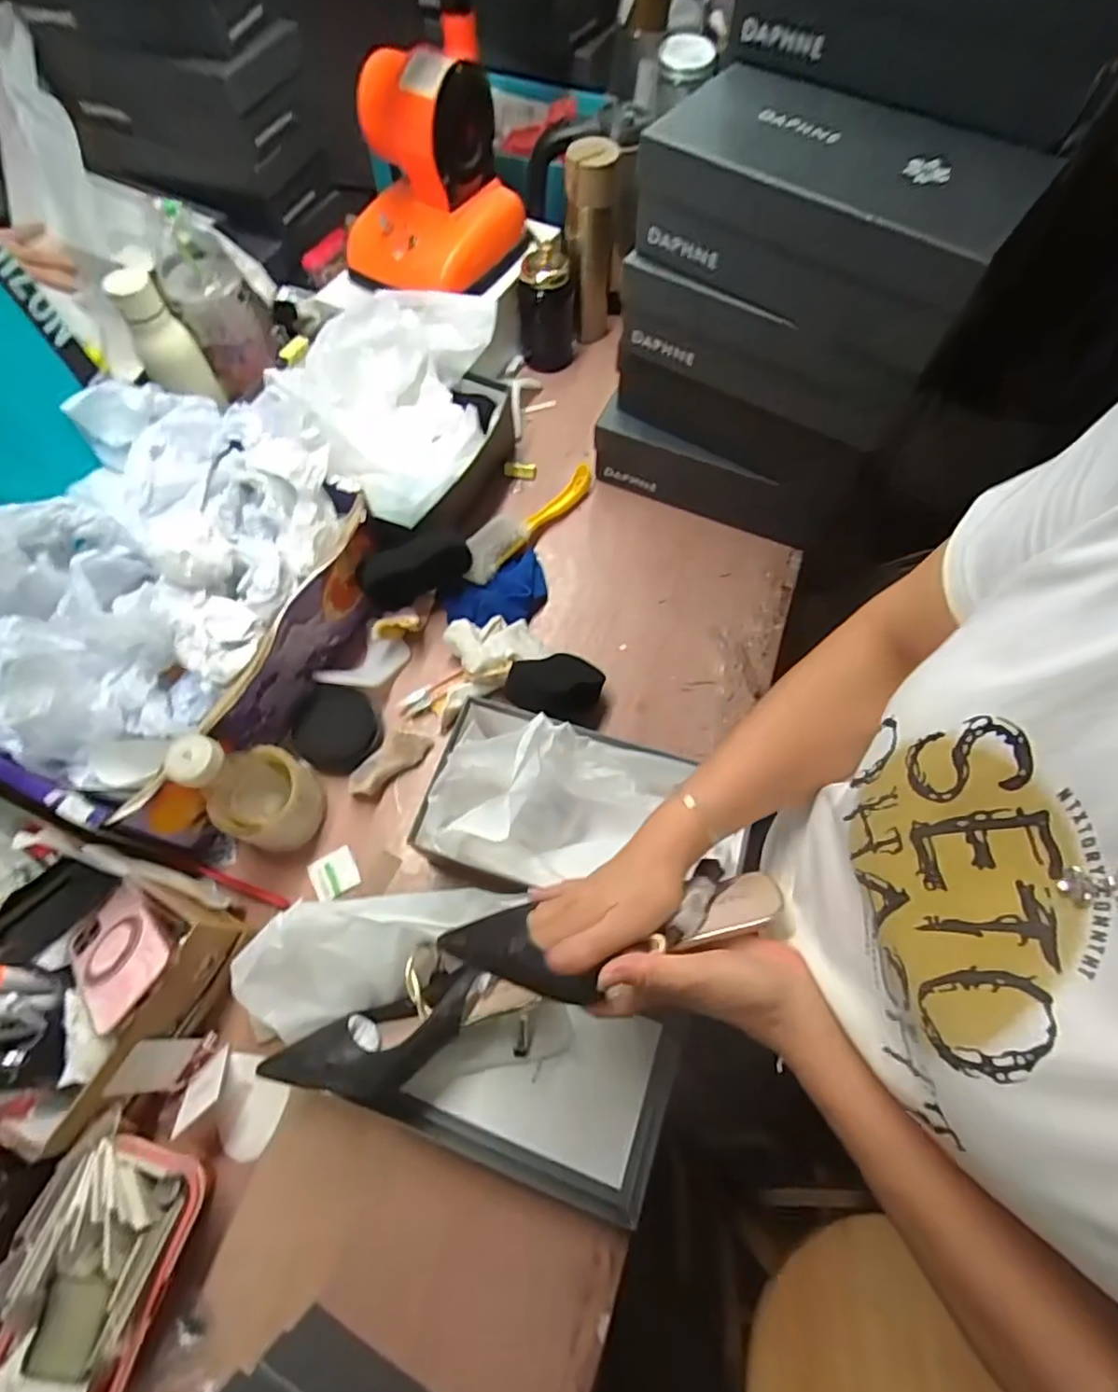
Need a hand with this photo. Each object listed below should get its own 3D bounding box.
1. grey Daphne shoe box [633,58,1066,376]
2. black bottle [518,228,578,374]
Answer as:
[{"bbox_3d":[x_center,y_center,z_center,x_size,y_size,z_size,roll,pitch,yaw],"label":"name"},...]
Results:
[{"bbox_3d":[0.229,-0.416,0.535,0.288,0.095,0.150,35,70,15],"label":"grey Daphne shoe box"},{"bbox_3d":[-0.017,-0.555,0.891,0.077,0.152,0.060,5,65,2],"label":"black bottle"}]

